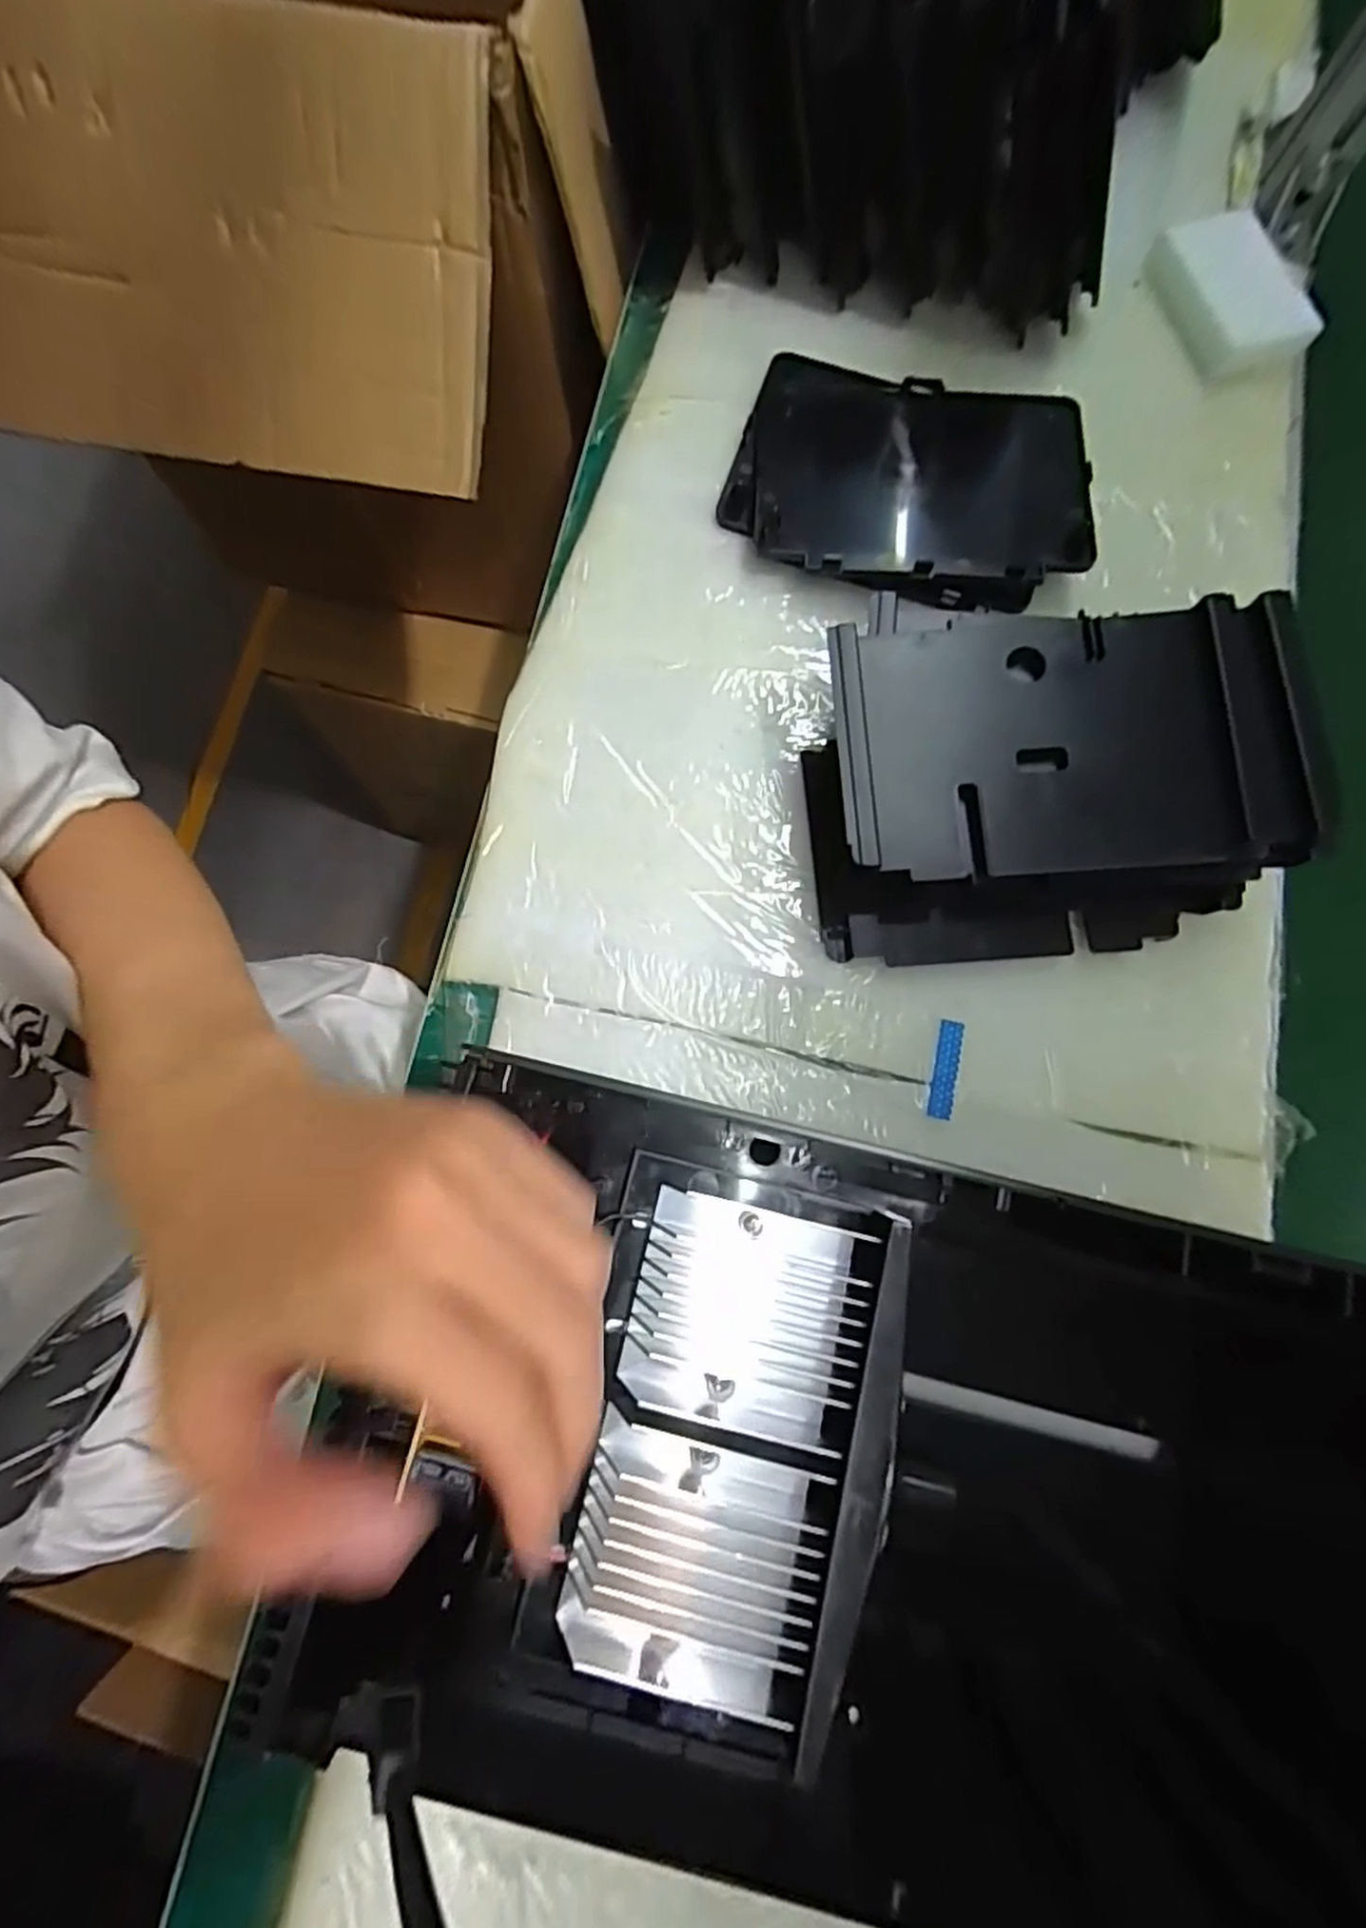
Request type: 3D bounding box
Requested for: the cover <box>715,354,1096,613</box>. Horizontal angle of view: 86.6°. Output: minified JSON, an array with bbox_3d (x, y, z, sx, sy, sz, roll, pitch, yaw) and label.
[{"bbox_3d":[0.130,-0.281,0.414,0.195,0.025,0.155,15,79,4],"label":"cover"}]

